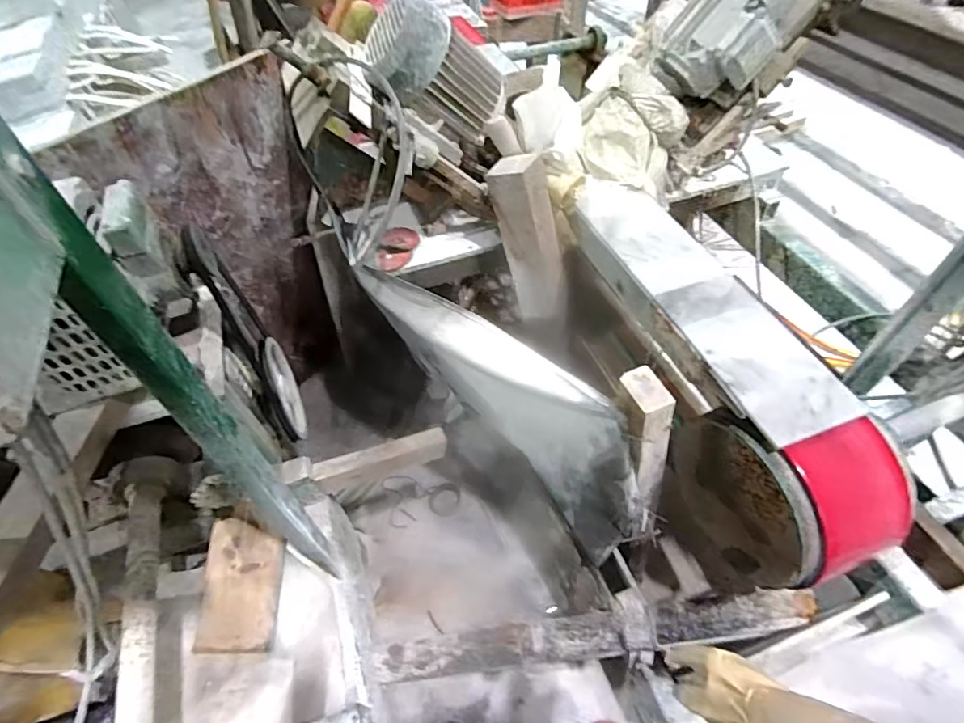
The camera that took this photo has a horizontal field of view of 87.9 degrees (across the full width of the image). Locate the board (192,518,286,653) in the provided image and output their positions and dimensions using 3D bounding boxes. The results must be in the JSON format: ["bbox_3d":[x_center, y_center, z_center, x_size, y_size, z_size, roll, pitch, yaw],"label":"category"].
[{"bbox_3d":[-0.413,0.383,0.859,0.123,0.026,0.205,3,72,-8],"label":"board"}]

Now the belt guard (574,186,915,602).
[{"bbox_3d":[0.372,-0.006,0.921,0.181,0.309,0.786,-20,55,-8],"label":"belt guard"}]

